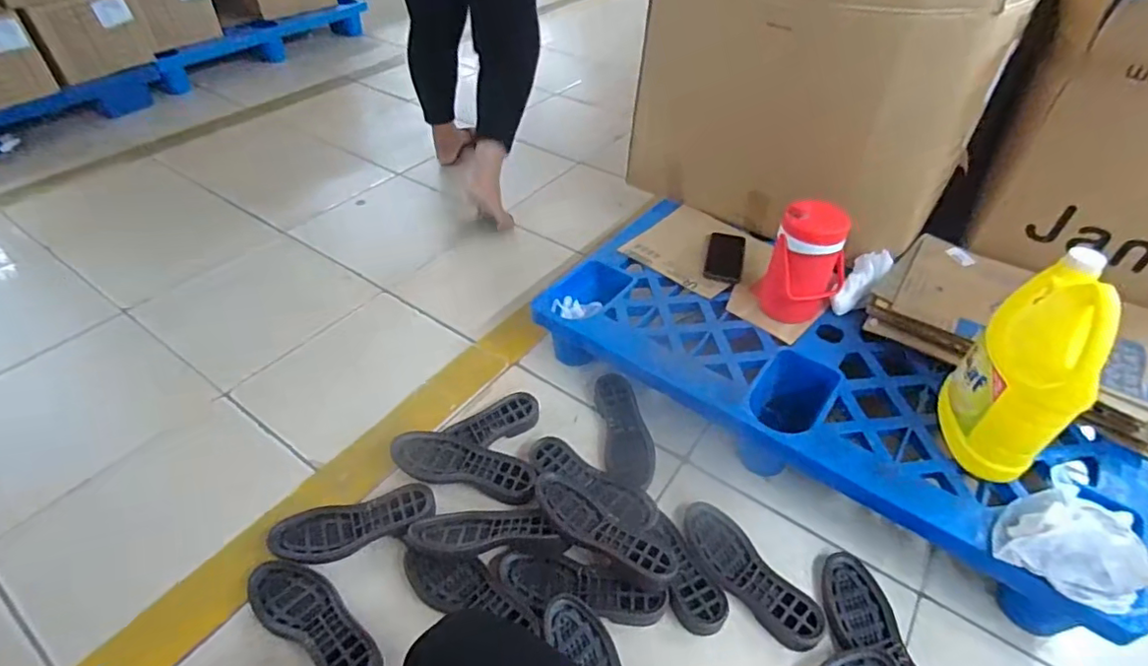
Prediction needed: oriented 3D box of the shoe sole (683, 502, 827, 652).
[{"bbox_3d":[0.264,0.363,0.875,0.097,0.022,0.252,-23,49,-24],"label":"shoe sole"}]

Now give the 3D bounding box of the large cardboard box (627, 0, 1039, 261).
[{"bbox_3d":[0.503,-0.567,1.152,0.625,0.619,0.511,33,52,28],"label":"large cardboard box"}]

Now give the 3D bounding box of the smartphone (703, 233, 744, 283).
[{"bbox_3d":[0.329,-0.164,1.249,0.078,0.012,0.162,12,45,11],"label":"smartphone"}]

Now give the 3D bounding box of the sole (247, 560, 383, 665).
[{"bbox_3d":[-0.371,0.409,0.811,0.254,0.023,0.082,28,50,25],"label":"sole"}]

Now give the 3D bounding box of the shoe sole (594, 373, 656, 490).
[{"bbox_3d":[0.096,0.179,1.066,0.093,0.032,0.261,-3,44,-5],"label":"shoe sole"}]

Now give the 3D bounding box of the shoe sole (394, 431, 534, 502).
[{"bbox_3d":[-0.186,0.224,0.985,0.249,0.039,0.095,8,44,6],"label":"shoe sole"}]

